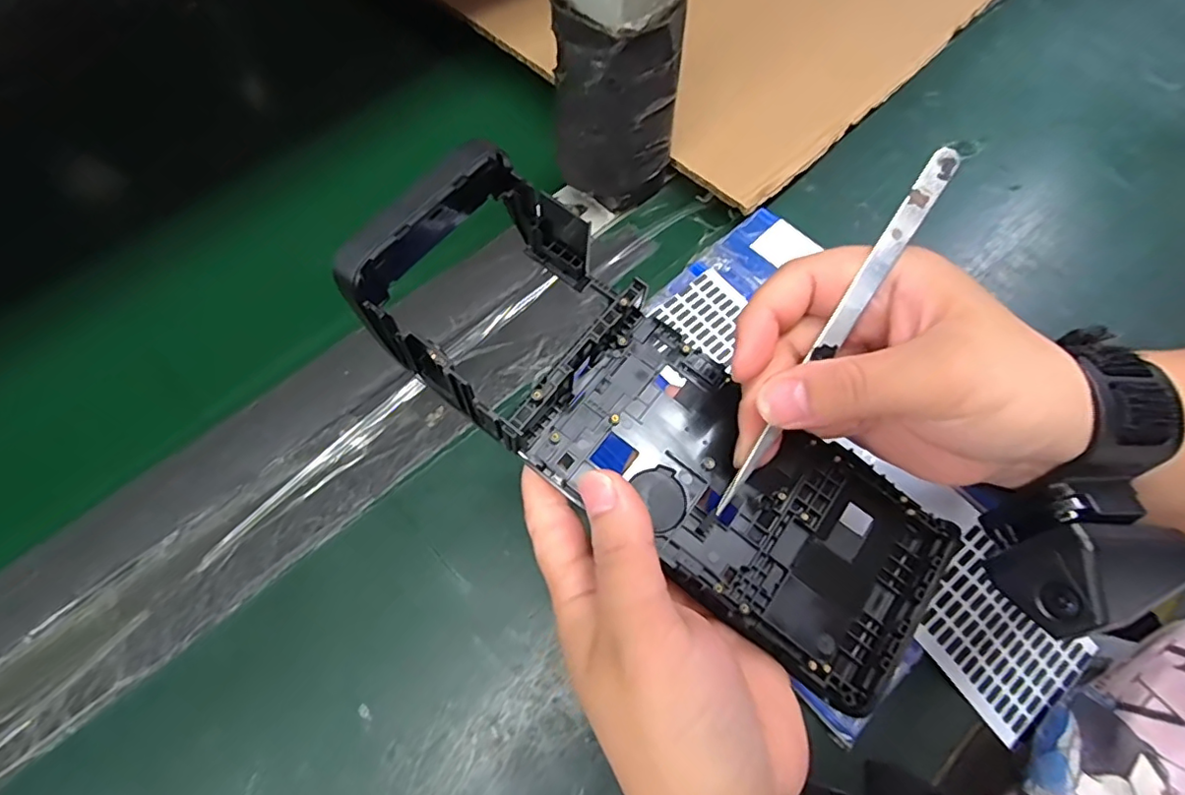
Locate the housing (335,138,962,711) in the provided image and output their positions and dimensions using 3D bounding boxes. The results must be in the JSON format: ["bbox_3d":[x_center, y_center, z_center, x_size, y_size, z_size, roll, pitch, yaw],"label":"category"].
[{"bbox_3d":[0.021,0.006,0.201,0.214,0.035,0.083,41,72,2],"label":"housing"}]

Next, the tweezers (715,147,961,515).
[{"bbox_3d":[0.077,-0.019,0.185,0.008,0.004,0.132,33,97,15],"label":"tweezers"}]

